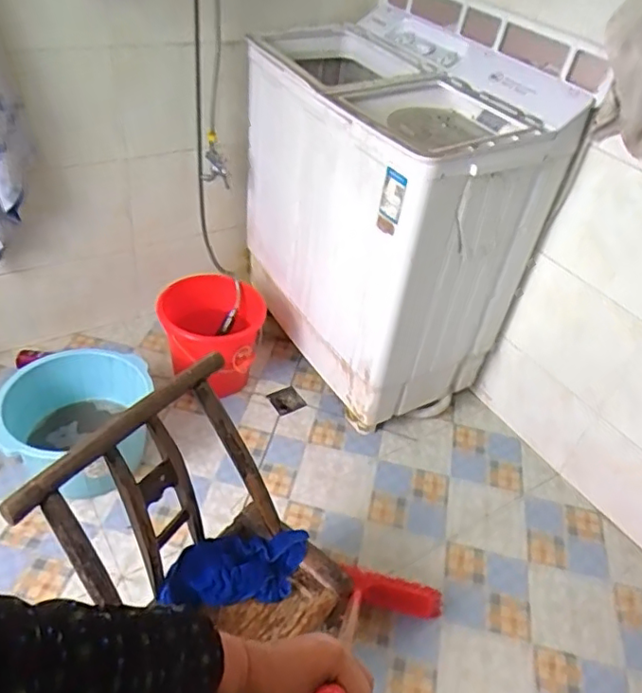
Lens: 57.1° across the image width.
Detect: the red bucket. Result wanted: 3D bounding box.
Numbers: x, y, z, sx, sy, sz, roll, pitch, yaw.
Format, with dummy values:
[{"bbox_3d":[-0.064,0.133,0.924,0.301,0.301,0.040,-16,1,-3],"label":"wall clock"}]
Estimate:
[{"bbox_3d":[-0.330,-0.007,1.818,0.309,0.296,0.332,-5,43,-16],"label":"red bucket"}]

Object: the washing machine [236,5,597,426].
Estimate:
[{"bbox_3d":[0.133,-0.356,1.716,0.483,0.895,0.863,-17,47,-26],"label":"washing machine"}]

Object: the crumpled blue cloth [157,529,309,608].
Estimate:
[{"bbox_3d":[-0.155,0.414,1.100,0.275,0.048,0.135,-4,43,-14],"label":"crumpled blue cloth"}]

